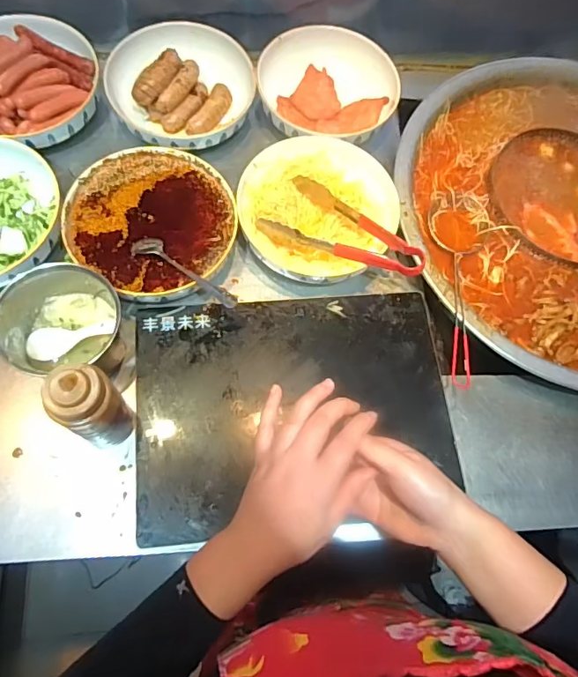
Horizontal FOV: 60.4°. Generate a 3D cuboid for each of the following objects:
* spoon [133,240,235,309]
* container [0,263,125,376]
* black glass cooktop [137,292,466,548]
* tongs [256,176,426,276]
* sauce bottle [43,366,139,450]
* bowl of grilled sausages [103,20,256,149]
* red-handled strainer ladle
[{"bbox_3d":[-0.133,-0.084,0.640,0.175,0.025,0.037,34,73,23],"label":"spoon"},{"bbox_3d":[-0.275,-0.018,0.614,0.135,0.098,0.112,-29,75,-14],"label":"container"},{"bbox_3d":[0.011,0.081,0.637,0.394,0.037,0.287,-5,71,-7],"label":"black glass cooktop"},{"bbox_3d":[0.076,-0.142,0.696,0.227,0.063,0.114,35,71,8],"label":"tongs"},{"bbox_3d":[-0.210,0.076,0.538,0.057,0.149,0.071,24,70,4],"label":"sauce bottle"},{"bbox_3d":[-0.166,-0.381,0.773,0.205,0.092,0.211,2,70,-4],"label":"bowl of grilled sausages"},{"bbox_3d":[0.239,-0.063,0.687,0.075,0.033,0.283,6,59,0],"label":"red-handled strainer ladle"}]

